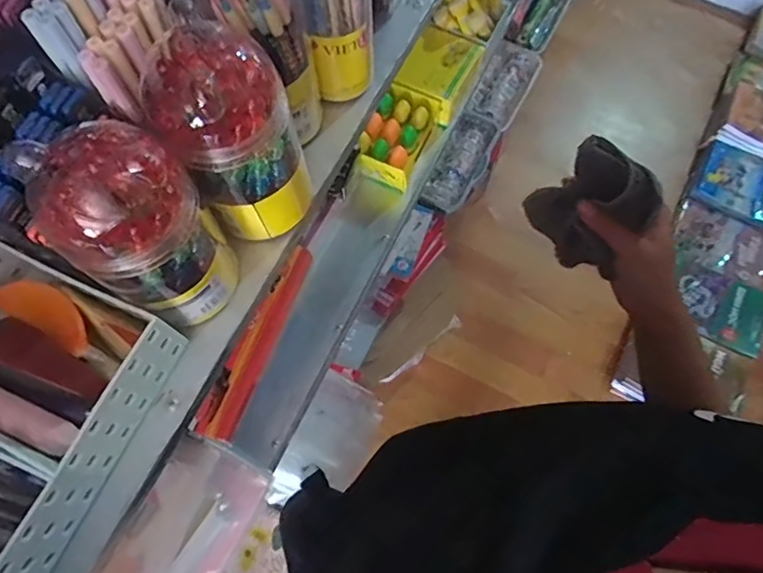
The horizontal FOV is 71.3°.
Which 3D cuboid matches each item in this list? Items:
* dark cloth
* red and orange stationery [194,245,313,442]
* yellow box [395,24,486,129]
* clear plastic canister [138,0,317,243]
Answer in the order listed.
[{"bbox_3d":[0.172,-0.063,0.444,0.037,0.117,0.090,-39,77,-14],"label":"dark cloth"},{"bbox_3d":[-0.122,0.051,0.527,0.030,0.036,0.200,20,72,5],"label":"red and orange stationery"},{"bbox_3d":[0.091,-0.353,0.861,0.103,0.053,0.143,26,72,7],"label":"yellow box"},{"bbox_3d":[-0.094,-0.095,0.342,0.075,0.146,0.074,-36,76,-13],"label":"clear plastic canister"}]

